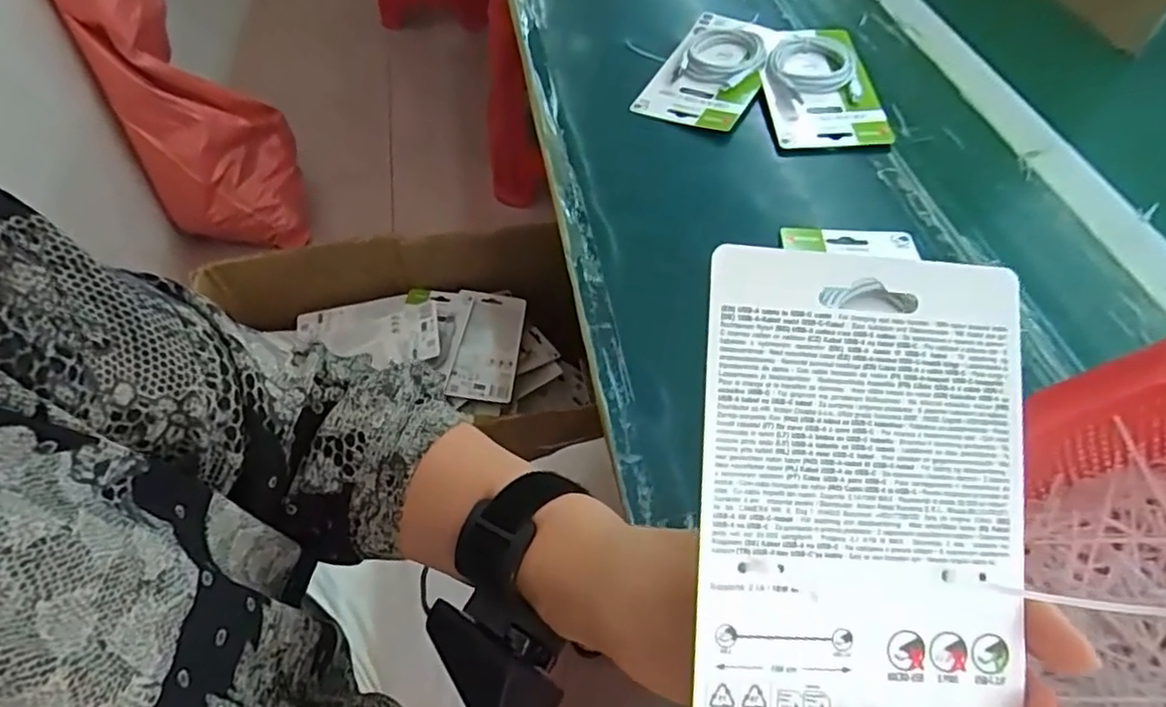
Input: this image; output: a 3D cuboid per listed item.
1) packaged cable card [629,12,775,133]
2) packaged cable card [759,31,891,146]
[{"bbox_3d":[0.127,-0.281,0.625,0.097,0.026,0.173,20,57,15],"label":"packaged cable card"},{"bbox_3d":[0.223,-0.254,0.598,0.096,0.029,0.167,-2,54,0],"label":"packaged cable card"}]

